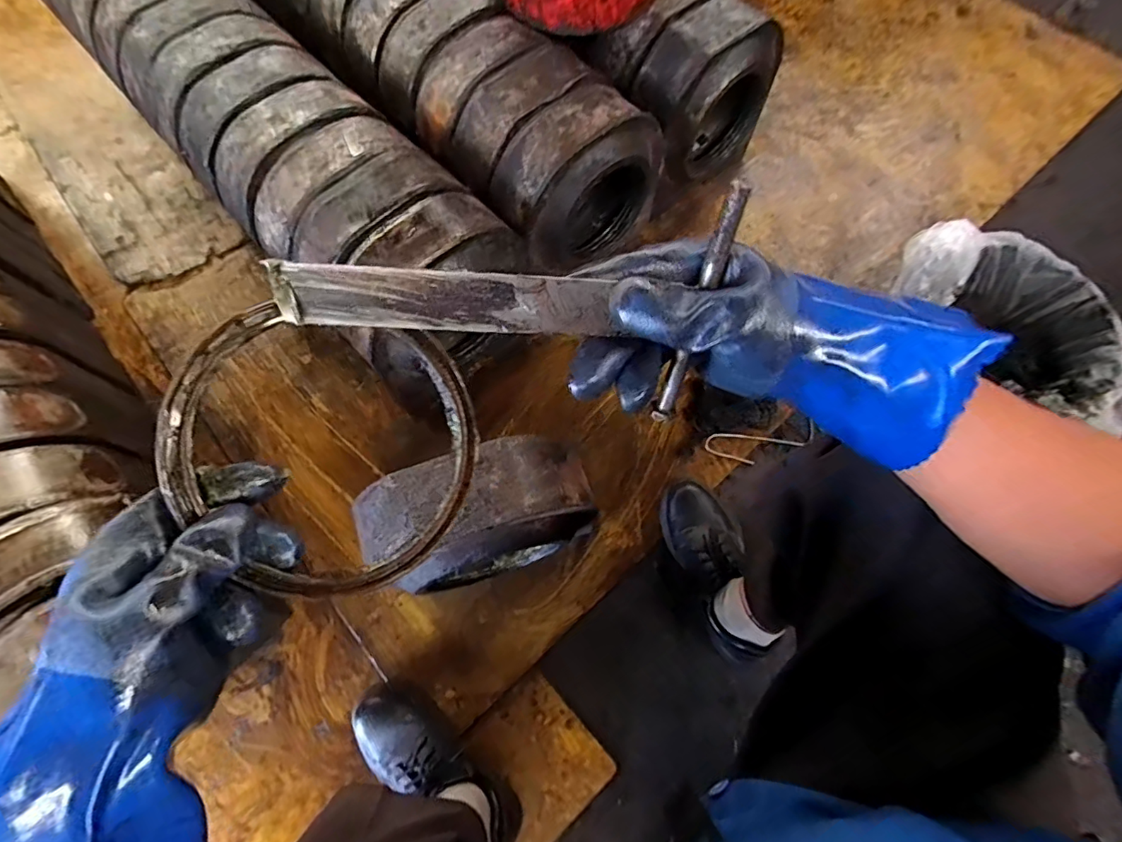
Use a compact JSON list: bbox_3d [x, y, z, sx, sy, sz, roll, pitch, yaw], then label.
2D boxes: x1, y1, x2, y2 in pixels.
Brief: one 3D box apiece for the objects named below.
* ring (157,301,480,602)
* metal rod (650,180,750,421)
[{"bbox_3d":[-0.143,0.023,0.345,0.200,0.013,0.183,3,86,-43],"label":"ring"},{"bbox_3d":[0.077,-0.058,0.296,0.011,0.153,0.007,15,43,6],"label":"metal rod"}]

